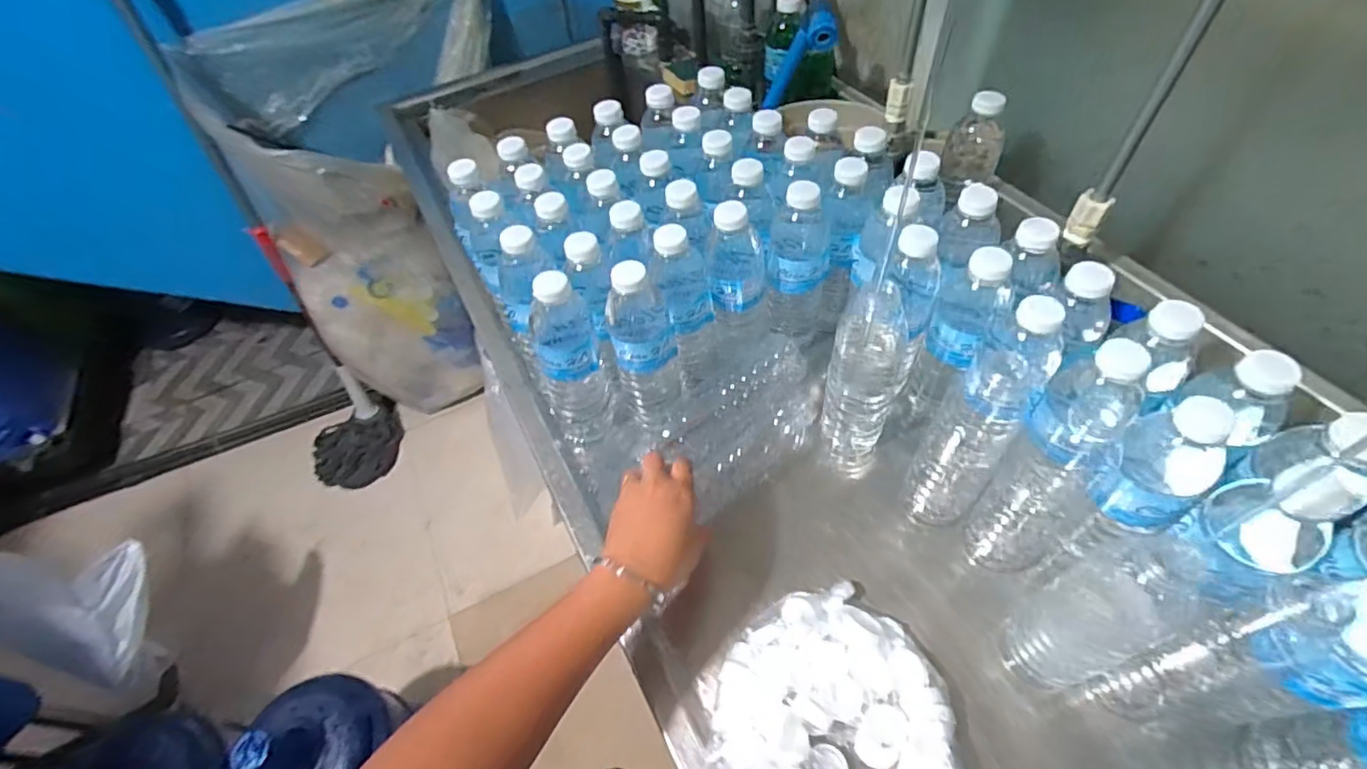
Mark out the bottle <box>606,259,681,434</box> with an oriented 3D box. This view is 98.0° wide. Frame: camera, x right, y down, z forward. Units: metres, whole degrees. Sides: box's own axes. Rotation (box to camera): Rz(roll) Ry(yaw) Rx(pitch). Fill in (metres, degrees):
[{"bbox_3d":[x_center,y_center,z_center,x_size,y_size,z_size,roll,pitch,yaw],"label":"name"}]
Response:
[{"bbox_3d":[-0.037,-0.032,0.596,0.064,0.203,0.063,-11,53,-3],"label":"bottle"}]

